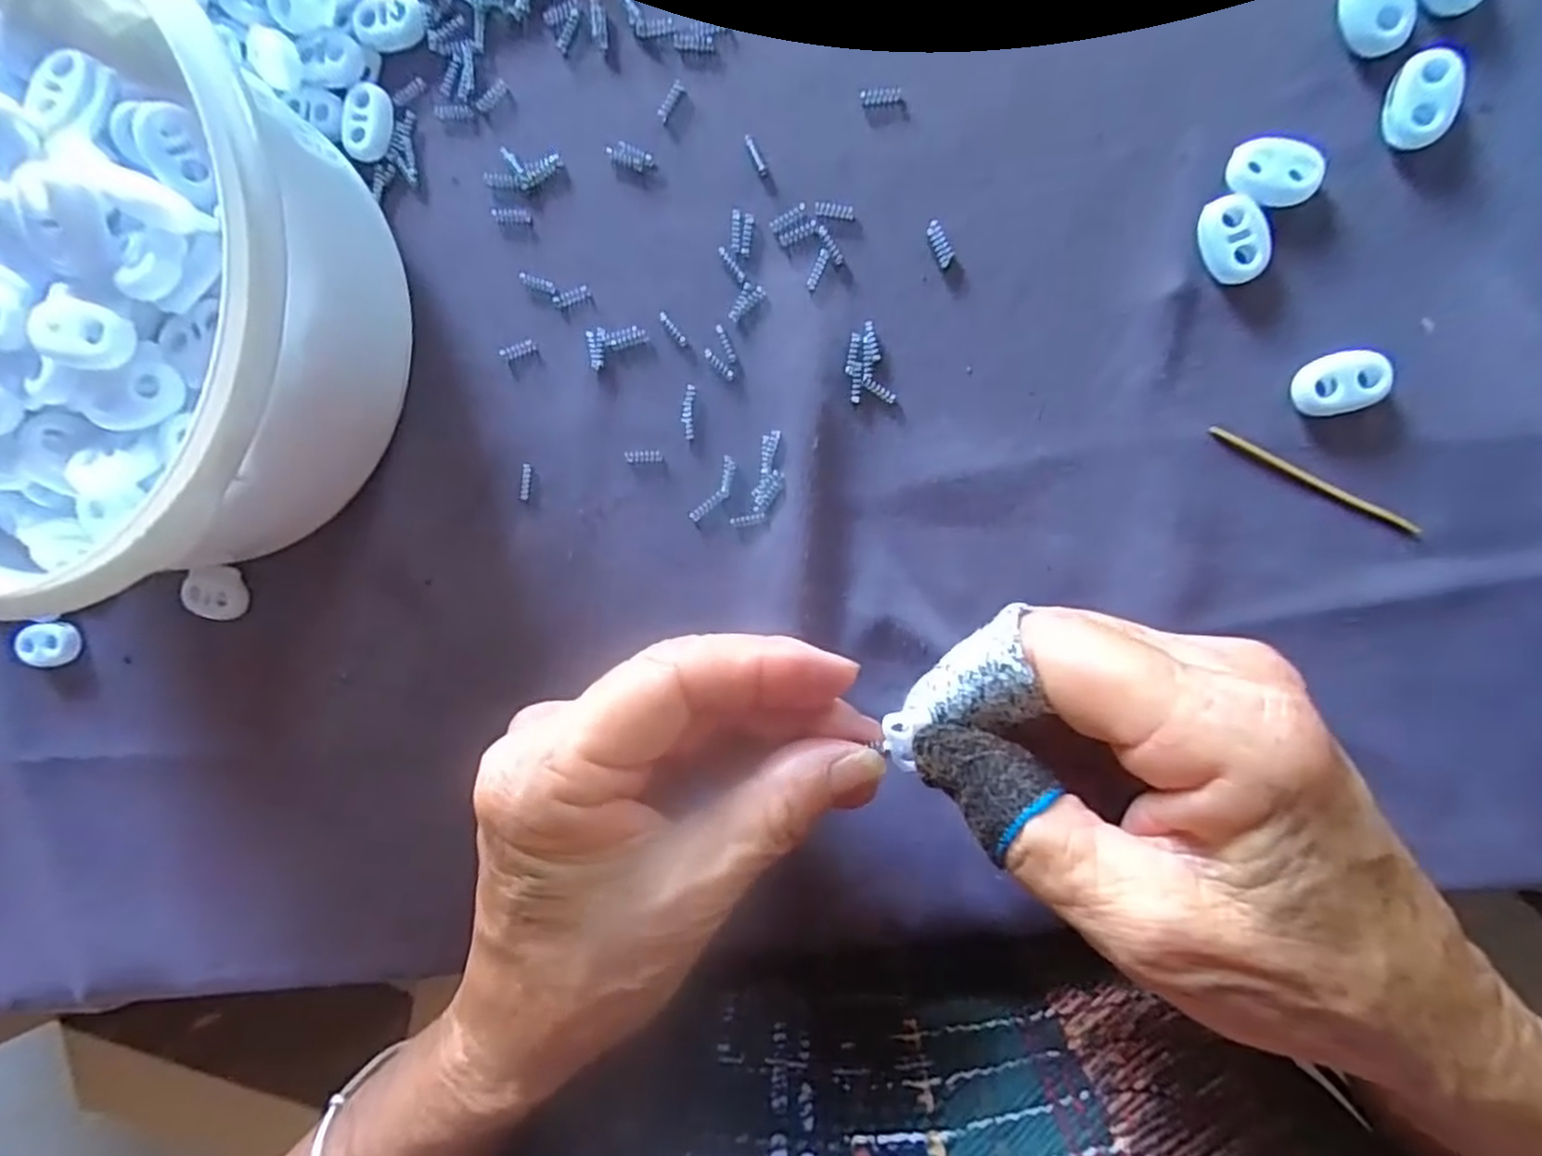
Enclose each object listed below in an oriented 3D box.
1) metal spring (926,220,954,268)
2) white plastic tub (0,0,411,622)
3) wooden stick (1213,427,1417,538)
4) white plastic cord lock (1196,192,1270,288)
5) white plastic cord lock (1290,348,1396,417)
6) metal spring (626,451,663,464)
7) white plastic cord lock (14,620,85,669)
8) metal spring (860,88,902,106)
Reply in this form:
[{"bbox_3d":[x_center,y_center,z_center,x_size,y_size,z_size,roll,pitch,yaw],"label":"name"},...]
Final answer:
[{"bbox_3d":[0.048,-0.095,0.205,0.005,0.004,0.013,-25,90,9],"label":"metal spring"},{"bbox_3d":[-0.177,-0.072,0.201,0.159,0.078,0.155,1,94,8],"label":"white plastic tub"},{"bbox_3d":[0.147,-0.026,0.195,0.059,0.004,0.004,30,98,5],"label":"wooden stick"},{"bbox_3d":[0.123,-0.090,0.192,0.015,0.005,0.022,-9,93,9],"label":"white plastic cord lock"},{"bbox_3d":[0.151,-0.052,0.191,0.022,0.006,0.016,-10,93,9],"label":"white plastic cord lock"},{"bbox_3d":[-0.039,-0.037,0.223,0.011,0.004,0.004,1,94,8],"label":"metal spring"},{"bbox_3d":[-0.255,0.023,0.255,0.020,0.010,0.016,-7,93,9],"label":"white plastic cord lock"},{"bbox_3d":[0.031,-0.137,0.205,0.012,0.004,0.005,4,95,8],"label":"metal spring"}]

